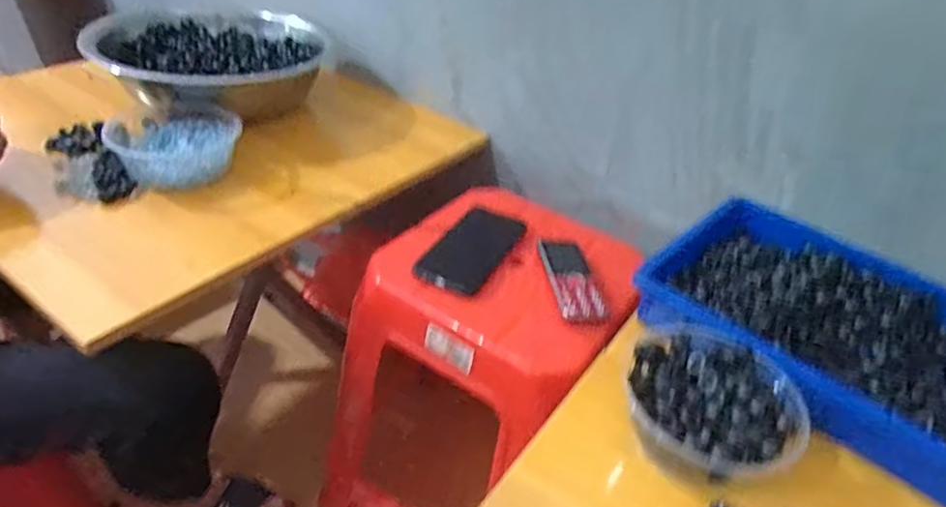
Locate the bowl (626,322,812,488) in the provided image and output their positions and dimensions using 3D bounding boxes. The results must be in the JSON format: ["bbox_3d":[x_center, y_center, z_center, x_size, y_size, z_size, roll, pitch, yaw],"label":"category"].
[{"bbox_3d":[0.178,0.115,0.461,0.120,0.065,0.131,5,37,-4],"label":"bowl"}]

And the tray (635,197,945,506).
[{"bbox_3d":[0.349,0.082,0.541,0.365,0.053,0.259,30,42,27],"label":"tray"}]

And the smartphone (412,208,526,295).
[{"bbox_3d":[0.002,-0.008,0.682,0.075,0.012,0.147,23,39,19],"label":"smartphone"}]

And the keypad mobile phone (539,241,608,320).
[{"bbox_3d":[0.108,0.026,0.659,0.050,0.011,0.128,0,38,-11],"label":"keypad mobile phone"}]

